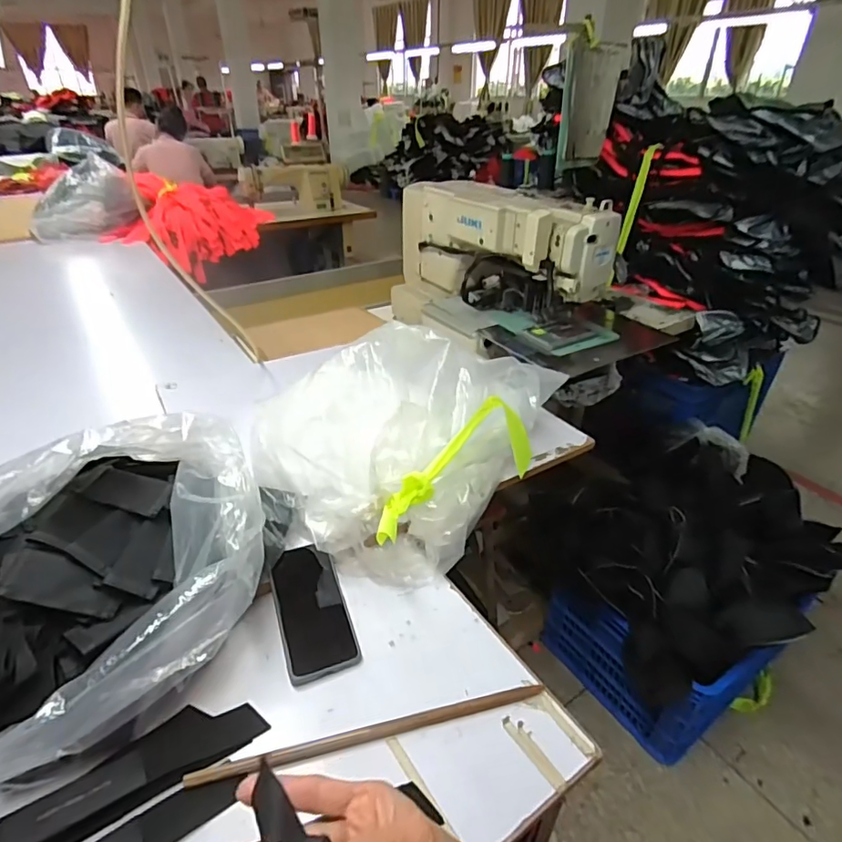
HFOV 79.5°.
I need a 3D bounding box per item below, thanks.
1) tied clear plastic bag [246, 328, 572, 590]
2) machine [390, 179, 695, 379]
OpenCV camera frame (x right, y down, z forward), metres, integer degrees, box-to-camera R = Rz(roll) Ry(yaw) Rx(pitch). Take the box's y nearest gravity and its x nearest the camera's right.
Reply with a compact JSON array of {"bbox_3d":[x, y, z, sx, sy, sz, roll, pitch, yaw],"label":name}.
[{"bbox_3d":[-0.022,0.013,0.747,0.314,0.241,0.378,23,39,30],"label":"tied clear plastic bag"},{"bbox_3d":[0.151,-0.381,1.249,0.270,0.327,0.646,-19,38,-27],"label":"machine"}]

